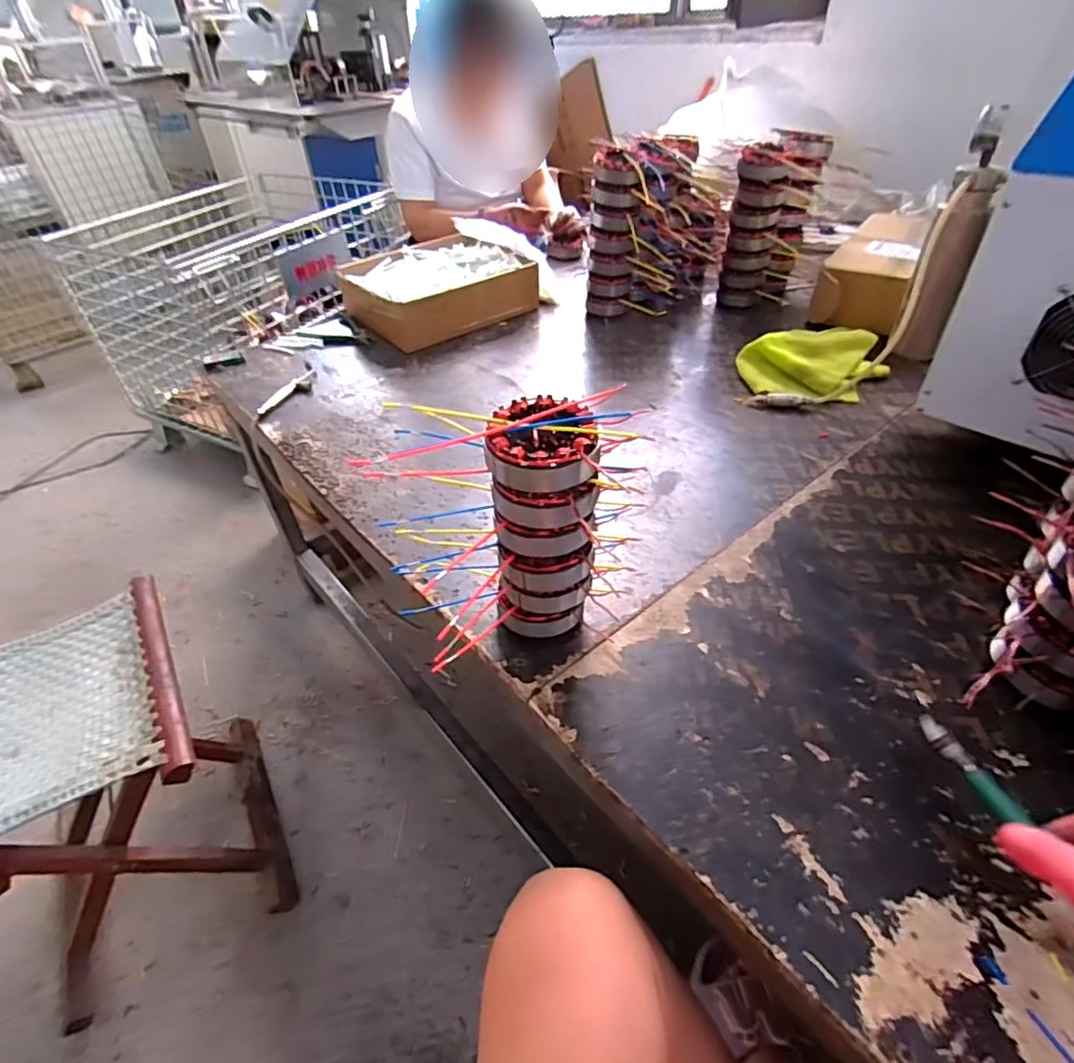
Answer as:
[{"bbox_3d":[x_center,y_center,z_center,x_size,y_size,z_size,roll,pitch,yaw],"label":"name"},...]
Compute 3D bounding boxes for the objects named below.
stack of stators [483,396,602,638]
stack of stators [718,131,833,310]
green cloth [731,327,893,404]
[{"bbox_3d":[0.010,0.007,0.521,0.082,0.231,0.073,5,43,10],"label":"stack of stators"},{"bbox_3d":[0.435,-0.567,1.094,0.130,0.251,0.162,17,46,21],"label":"stack of stators"},{"bbox_3d":[0.440,-0.273,0.944,0.226,0.046,0.179,2,43,7],"label":"green cloth"}]

